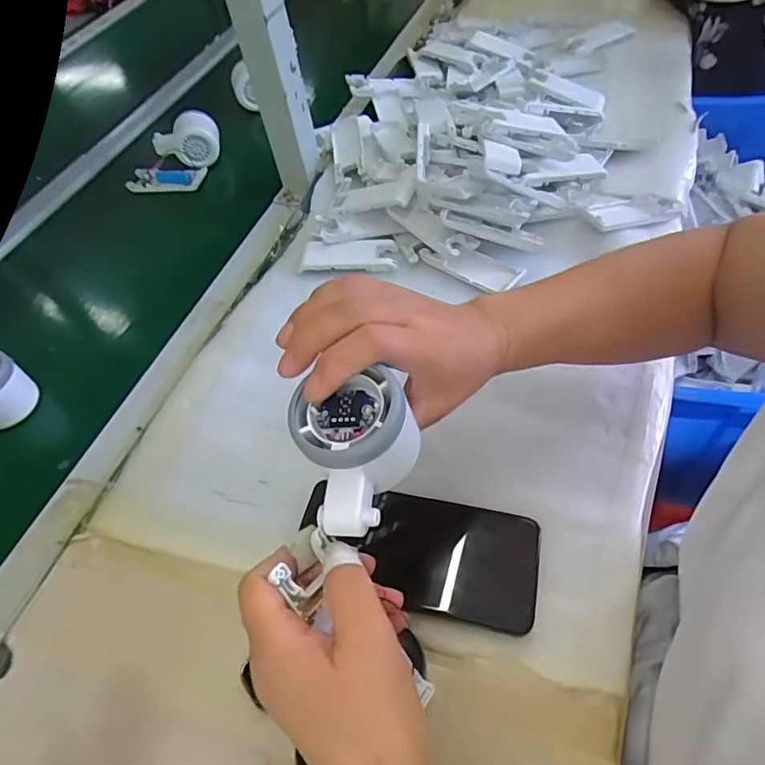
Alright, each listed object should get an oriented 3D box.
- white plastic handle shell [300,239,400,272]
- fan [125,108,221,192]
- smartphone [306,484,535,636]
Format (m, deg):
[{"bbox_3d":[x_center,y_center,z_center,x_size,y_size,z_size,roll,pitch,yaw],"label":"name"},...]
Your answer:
[{"bbox_3d":[-0.036,-0.134,0.574,0.097,0.011,0.040,-1,55,5],"label":"white plastic handle shell"},{"bbox_3d":[-0.279,-0.307,0.740,0.087,0.063,0.121,18,58,17],"label":"fan"},{"bbox_3d":[0.023,0.114,0.378,0.162,0.015,0.077,10,56,13],"label":"smartphone"}]

